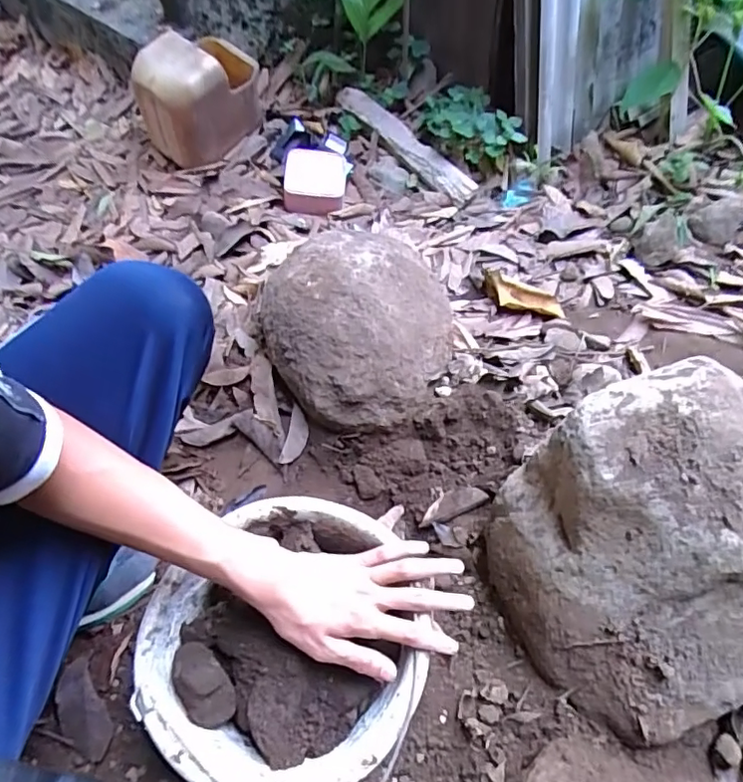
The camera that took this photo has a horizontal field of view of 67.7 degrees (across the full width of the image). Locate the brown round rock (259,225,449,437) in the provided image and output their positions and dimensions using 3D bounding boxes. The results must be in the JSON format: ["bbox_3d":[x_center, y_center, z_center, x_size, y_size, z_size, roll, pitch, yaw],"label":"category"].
[{"bbox_3d":[-0.006,-0.094,0.732,0.241,0.132,0.232,-1,56,1],"label":"brown round rock"}]

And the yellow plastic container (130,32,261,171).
[{"bbox_3d":[-0.320,-0.560,1.058,0.217,0.212,0.150,-32,61,-19],"label":"yellow plastic container"}]

